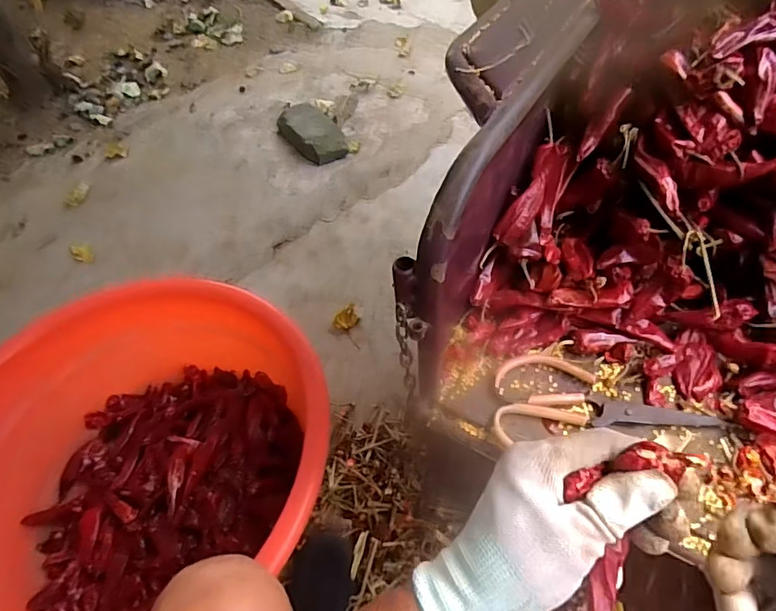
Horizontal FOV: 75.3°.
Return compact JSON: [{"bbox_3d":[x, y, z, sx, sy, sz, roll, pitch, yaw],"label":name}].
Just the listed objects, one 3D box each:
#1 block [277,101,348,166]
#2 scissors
[{"bbox_3d":[-0.218,-0.484,1.402,0.127,0.061,0.241,-32,56,-21],"label":"block"},{"bbox_3d":[0.186,0.079,0.459,0.185,0.015,0.083,-8,52,1],"label":"scissors"}]

